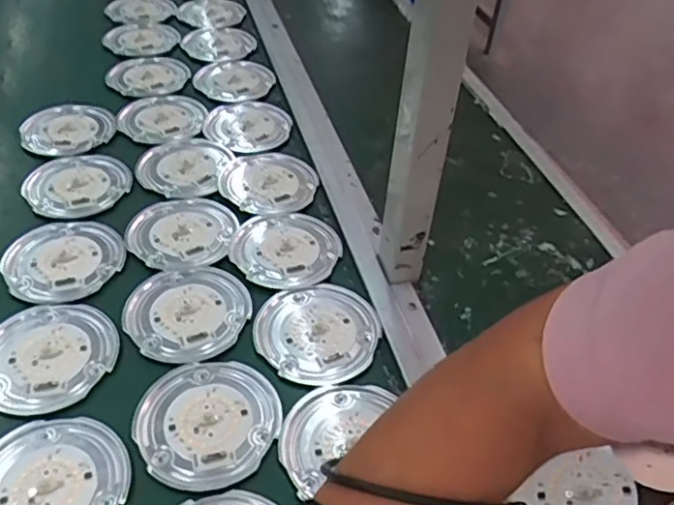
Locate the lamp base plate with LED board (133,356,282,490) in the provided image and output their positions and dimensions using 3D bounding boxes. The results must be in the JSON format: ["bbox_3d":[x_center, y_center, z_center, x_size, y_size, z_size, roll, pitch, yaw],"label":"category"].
[{"bbox_3d":[-0.097,0.124,0.468,0.100,0.004,0.102,2,44,-2],"label":"lamp base plate with LED board"}]

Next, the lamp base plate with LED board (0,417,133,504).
[{"bbox_3d":[-0.198,0.159,0.426,0.101,0.005,0.104,2,44,-2],"label":"lamp base plate with LED board"}]

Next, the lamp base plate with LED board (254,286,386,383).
[{"bbox_3d":[-0.014,0.062,0.534,0.096,0.015,0.103,2,44,-2],"label":"lamp base plate with LED board"}]

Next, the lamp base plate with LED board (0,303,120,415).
[{"bbox_3d":[-0.228,0.078,0.497,0.086,0.017,0.102,29,50,24],"label":"lamp base plate with LED board"}]

